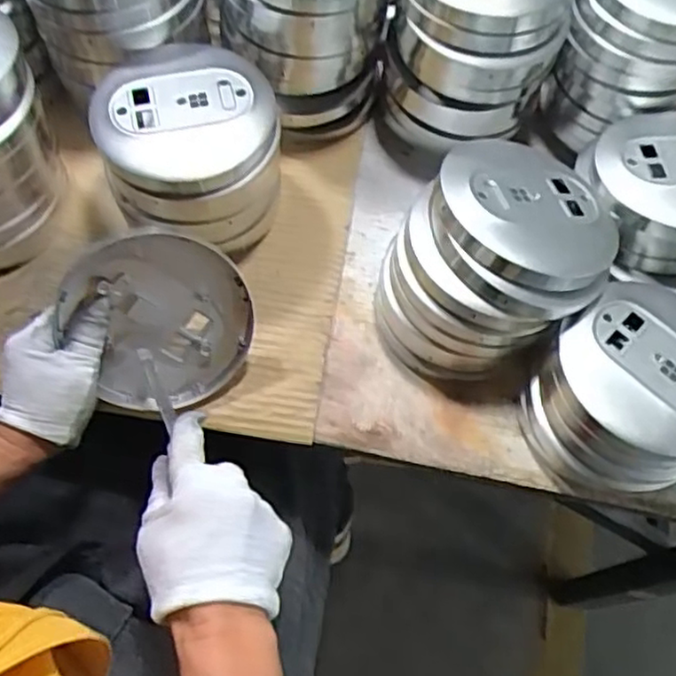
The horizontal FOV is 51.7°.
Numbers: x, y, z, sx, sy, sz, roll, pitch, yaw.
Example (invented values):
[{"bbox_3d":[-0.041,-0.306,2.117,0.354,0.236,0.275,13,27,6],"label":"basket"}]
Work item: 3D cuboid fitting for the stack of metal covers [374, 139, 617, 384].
[{"bbox_3d":[0.119,-0.056,0.536,0.168,0.132,0.138,-33,68,-17],"label":"stack of metal covers"}]

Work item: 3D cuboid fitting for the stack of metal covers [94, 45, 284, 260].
[{"bbox_3d":[-0.115,-0.146,0.568,0.133,0.120,0.140,4,65,-2],"label":"stack of metal covers"}]

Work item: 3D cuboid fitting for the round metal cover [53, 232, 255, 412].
[{"bbox_3d":[-0.125,-0.012,0.512,0.118,0.131,0.014,-17,27,-9],"label":"round metal cover"}]

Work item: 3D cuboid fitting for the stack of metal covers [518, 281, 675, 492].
[{"bbox_3d":[0.222,0.038,0.527,0.133,0.082,0.149,38,69,13],"label":"stack of metal covers"}]

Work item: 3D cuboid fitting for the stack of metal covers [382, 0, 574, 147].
[{"bbox_3d":[0.116,-0.264,0.600,0.138,0.158,0.151,13,66,2],"label":"stack of metal covers"}]

